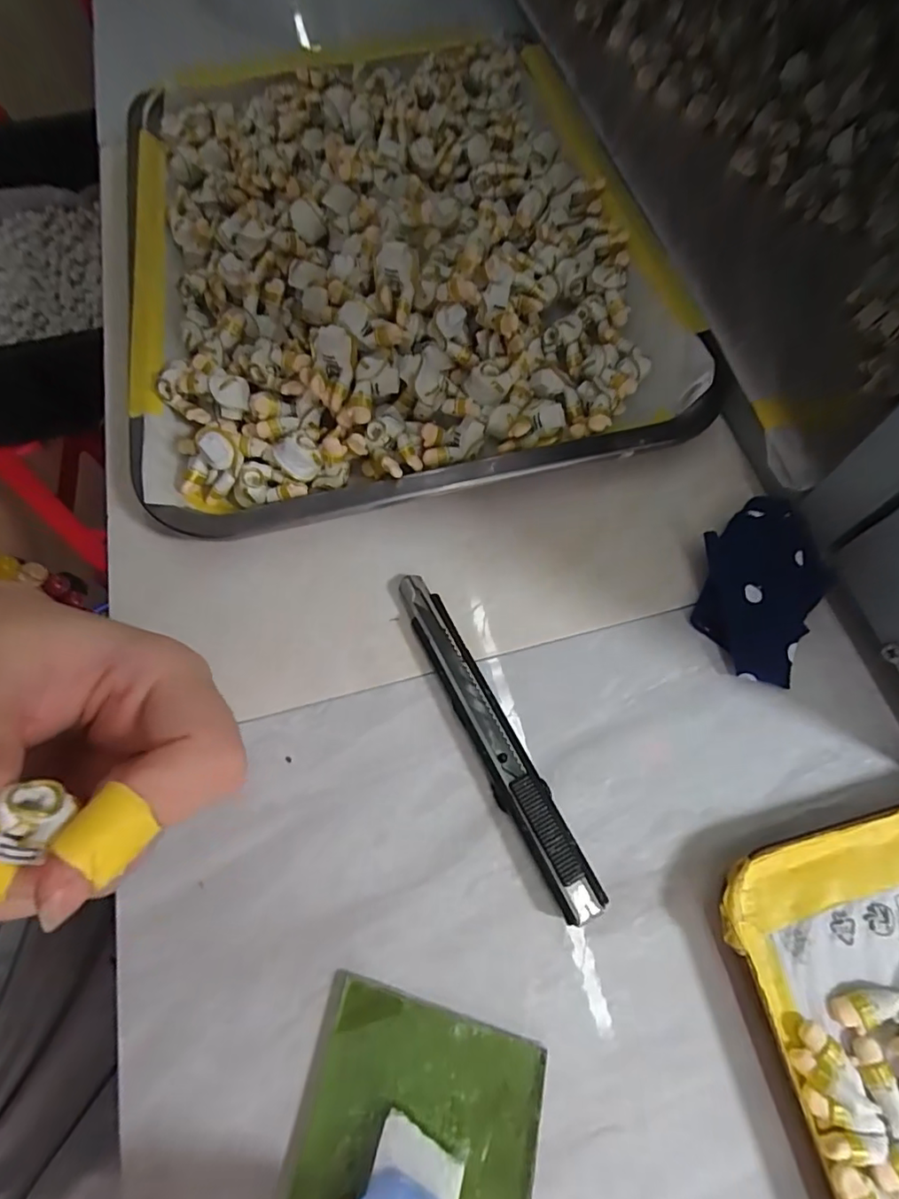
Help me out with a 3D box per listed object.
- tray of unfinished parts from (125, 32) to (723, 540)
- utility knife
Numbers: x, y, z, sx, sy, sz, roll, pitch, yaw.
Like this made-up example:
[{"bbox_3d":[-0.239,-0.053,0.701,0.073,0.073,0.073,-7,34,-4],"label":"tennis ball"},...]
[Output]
[{"bbox_3d":[-0.038,-0.198,0.280,0.262,0.042,0.335,-15,70,-4],"label":"tray of unfinished parts"},{"bbox_3d":[0.014,0.048,0.201,0.015,0.011,0.134,-26,68,-9],"label":"utility knife"}]

